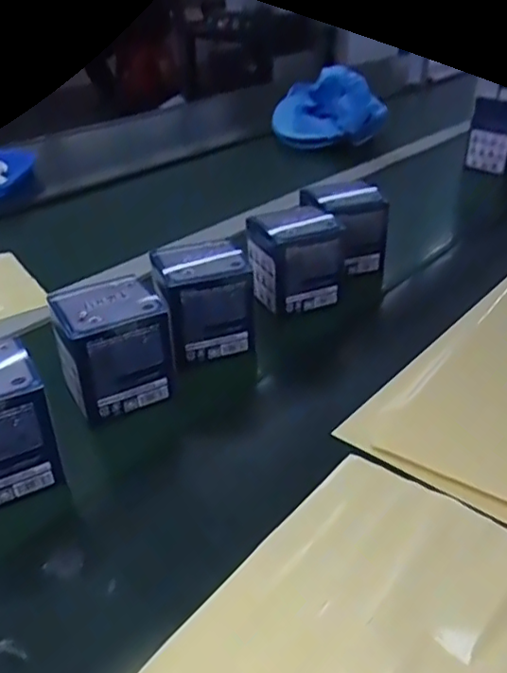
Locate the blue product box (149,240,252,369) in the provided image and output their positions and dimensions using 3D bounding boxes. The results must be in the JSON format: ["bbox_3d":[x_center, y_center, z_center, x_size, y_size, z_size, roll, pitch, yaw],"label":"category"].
[{"bbox_3d":[-0.049,-0.039,0.606,0.087,0.089,0.086,-12,35,-13],"label":"blue product box"}]

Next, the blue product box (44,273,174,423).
[{"bbox_3d":[-0.124,0.008,0.537,0.087,0.091,0.080,-16,36,-19],"label":"blue product box"}]

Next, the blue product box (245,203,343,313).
[{"bbox_3d":[0.047,-0.088,0.672,0.091,0.093,0.076,-11,34,-12],"label":"blue product box"}]

